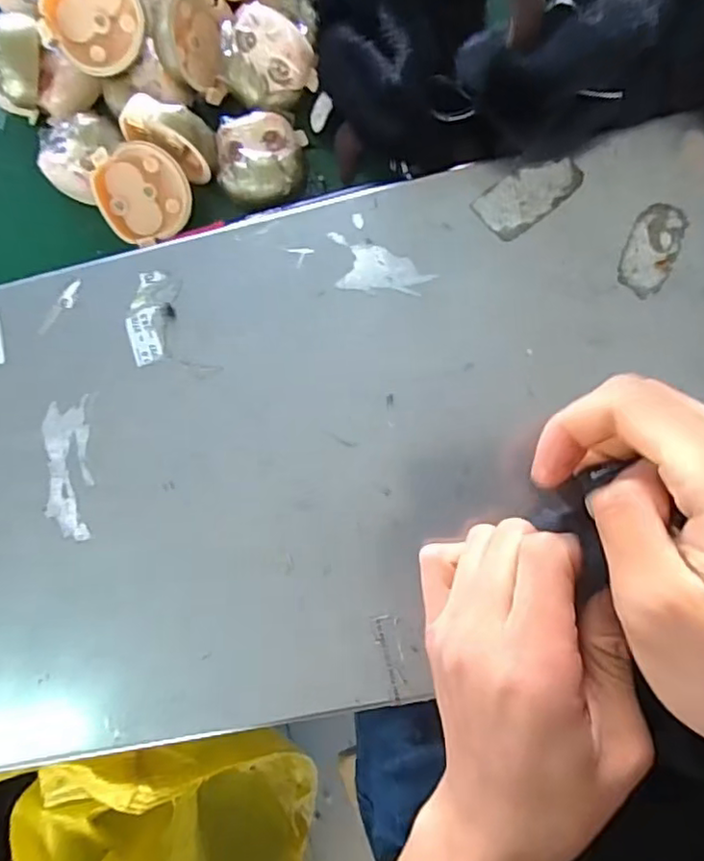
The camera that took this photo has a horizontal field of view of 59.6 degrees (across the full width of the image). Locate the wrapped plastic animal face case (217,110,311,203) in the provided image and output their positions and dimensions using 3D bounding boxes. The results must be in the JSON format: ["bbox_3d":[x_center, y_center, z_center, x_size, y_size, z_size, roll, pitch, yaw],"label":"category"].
[{"bbox_3d":[-0.048,-0.142,0.323,0.044,0.021,0.043,-5,85,7],"label":"wrapped plastic animal face case"}]

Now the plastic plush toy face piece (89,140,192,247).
[{"bbox_3d":[-0.110,-0.127,0.326,0.048,0.019,0.048,-2,113,-4],"label":"plastic plush toy face piece"}]

